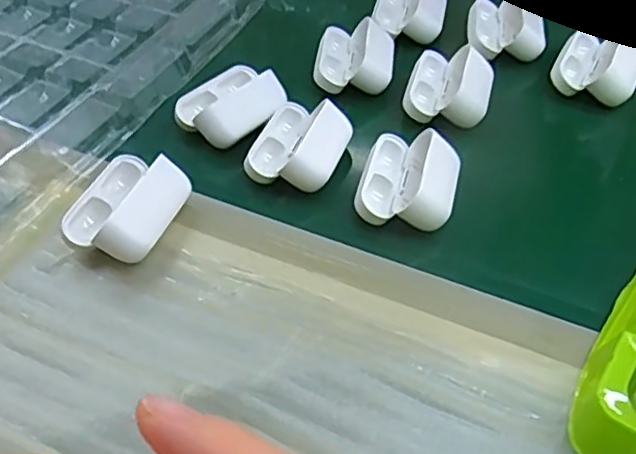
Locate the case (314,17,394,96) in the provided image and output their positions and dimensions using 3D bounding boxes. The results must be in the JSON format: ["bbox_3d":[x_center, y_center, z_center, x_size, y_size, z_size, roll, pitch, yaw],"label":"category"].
[{"bbox_3d":[0.026,-0.119,0.463,0.053,0.028,0.063,3,48,5],"label":"case"}]

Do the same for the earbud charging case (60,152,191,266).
[{"bbox_3d":[-0.104,-0.011,0.359,0.048,0.029,0.063,18,51,17],"label":"earbud charging case"}]

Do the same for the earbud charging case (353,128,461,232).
[{"bbox_3d":[0.053,-0.026,0.379,0.052,0.033,0.063,11,49,11],"label":"earbud charging case"}]

